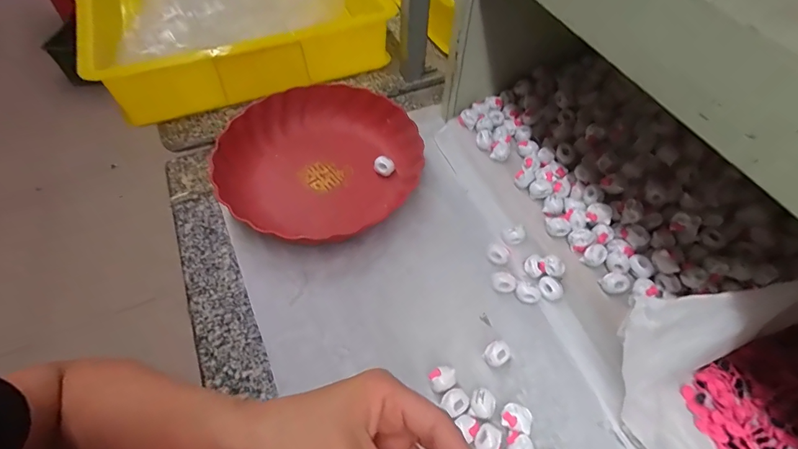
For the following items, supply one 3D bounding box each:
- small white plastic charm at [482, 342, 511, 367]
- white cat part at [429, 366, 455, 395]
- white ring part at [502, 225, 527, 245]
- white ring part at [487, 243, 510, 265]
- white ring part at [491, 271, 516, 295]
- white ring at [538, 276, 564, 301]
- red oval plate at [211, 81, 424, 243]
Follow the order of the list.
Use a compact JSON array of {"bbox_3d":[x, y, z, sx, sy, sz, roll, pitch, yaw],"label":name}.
[{"bbox_3d":[0.094,0.126,0.379,0.026,0.021,0.020,-29,61,-18],"label":"small white plastic charm"},{"bbox_3d":[0.040,0.145,0.365,0.023,0.025,0.019,-23,60,-15],"label":"white cat part"},{"bbox_3d":[0.132,0.012,0.450,0.025,0.015,0.018,-2,57,-2],"label":"white ring part"},{"bbox_3d":[0.110,0.033,0.436,0.024,0.012,0.021,27,60,16],"label":"white ring part"},{"bbox_3d":[0.112,0.063,0.421,0.026,0.012,0.020,10,57,6],"label":"white ring part"},{"bbox_3d":[0.160,0.068,0.417,0.025,0.011,0.024,9,57,6],"label":"white ring"},{"bbox_3d":[-0.099,-0.083,0.496,0.239,0.047,0.240,-19,59,-13],"label":"red oval plate"}]

